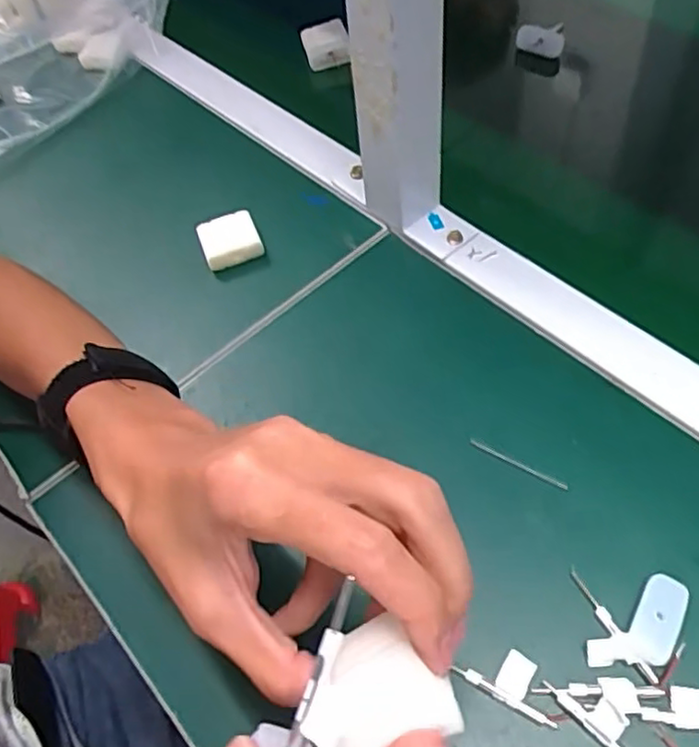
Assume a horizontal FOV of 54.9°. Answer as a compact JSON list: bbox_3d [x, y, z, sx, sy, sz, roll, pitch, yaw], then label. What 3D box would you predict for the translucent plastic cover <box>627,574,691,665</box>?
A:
[{"bbox_3d":[0.146,0.117,0.319,0.021,0.009,0.041,23,62,20],"label":"translucent plastic cover"}]

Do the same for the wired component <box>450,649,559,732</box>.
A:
[{"bbox_3d":[0.076,0.142,0.314,0.047,0.005,0.022,24,62,21],"label":"wired component"}]

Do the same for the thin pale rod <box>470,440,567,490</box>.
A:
[{"bbox_3d":[0.095,0.052,0.379,0.057,0.004,0.004,26,62,20],"label":"thin pale rod"}]

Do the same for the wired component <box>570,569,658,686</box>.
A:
[{"bbox_3d":[0.118,0.123,0.320,0.022,0.005,0.057,-24,57,-9],"label":"wired component"}]

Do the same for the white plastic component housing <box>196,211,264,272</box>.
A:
[{"bbox_3d":[-0.089,-0.099,0.502,0.042,0.017,0.036,-20,56,-6],"label":"white plastic component housing"}]

